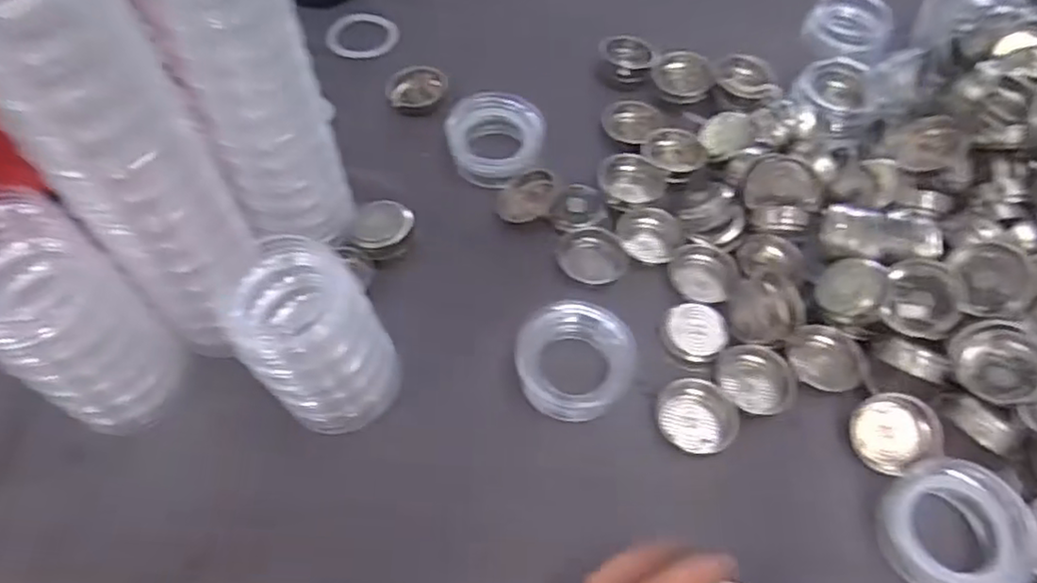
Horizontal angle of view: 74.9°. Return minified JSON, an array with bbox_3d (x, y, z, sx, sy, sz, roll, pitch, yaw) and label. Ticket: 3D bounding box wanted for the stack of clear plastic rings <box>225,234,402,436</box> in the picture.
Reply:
[{"bbox_3d":[-0.111,0.028,0.371,0.069,0.104,0.062,28,61,16],"label":"stack of clear plastic rings"}]

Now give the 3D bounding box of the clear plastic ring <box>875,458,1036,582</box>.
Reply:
[{"bbox_3d":[0.232,0.127,0.363,0.068,0.019,0.067,-15,68,12],"label":"clear plastic ring"}]

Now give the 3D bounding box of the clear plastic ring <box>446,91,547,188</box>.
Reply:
[{"bbox_3d":[-0.017,-0.116,0.503,0.068,0.026,0.064,0,58,-1],"label":"clear plastic ring"}]

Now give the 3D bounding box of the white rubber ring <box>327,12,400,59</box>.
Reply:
[{"bbox_3d":[-0.136,-0.225,0.592,0.059,0.004,0.059,0,58,-1],"label":"white rubber ring"}]

